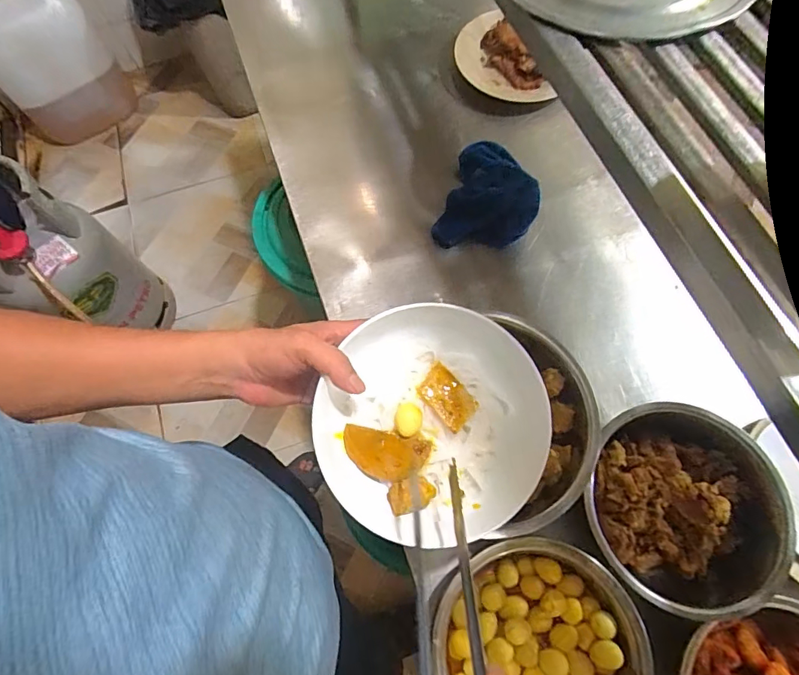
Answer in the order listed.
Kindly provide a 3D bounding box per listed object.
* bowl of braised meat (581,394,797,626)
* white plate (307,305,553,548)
[{"bbox_3d":[0.300,0.187,0.522,0.194,0.102,0.199,0,68,0],"label":"bowl of braised meat"},{"bbox_3d":[0.030,0.074,0.403,0.195,0.067,0.183,0,68,0],"label":"white plate"}]

